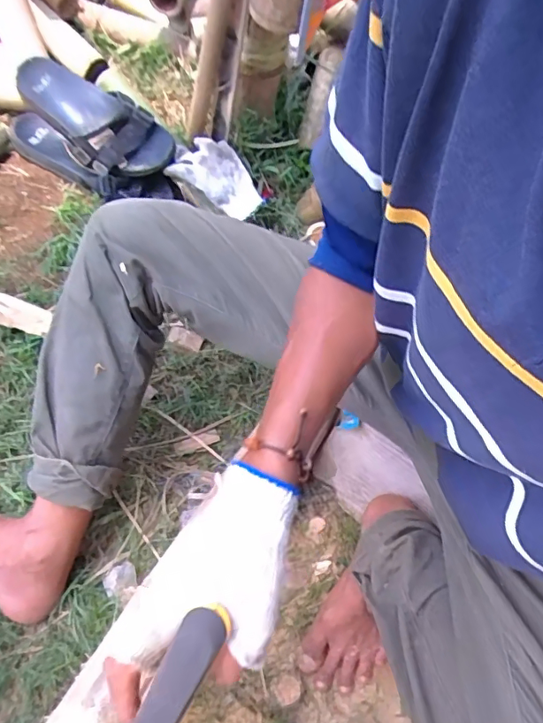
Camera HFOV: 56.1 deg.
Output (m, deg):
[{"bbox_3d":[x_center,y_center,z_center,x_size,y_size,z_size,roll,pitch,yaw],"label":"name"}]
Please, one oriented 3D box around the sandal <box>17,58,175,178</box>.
[{"bbox_3d":[-0.292,-0.403,0.842,0.270,0.075,0.123,39,66,17],"label":"sandal"}]

